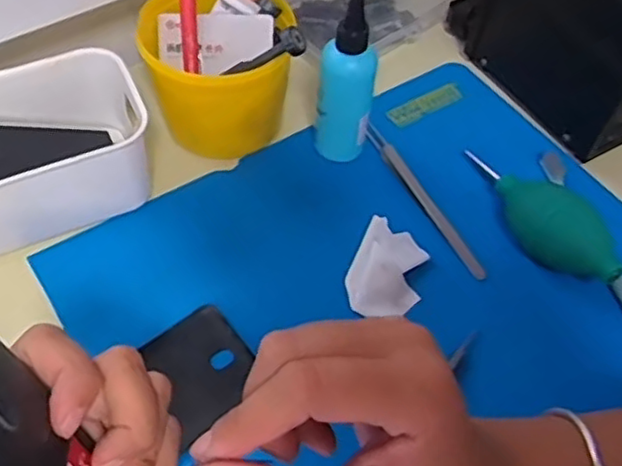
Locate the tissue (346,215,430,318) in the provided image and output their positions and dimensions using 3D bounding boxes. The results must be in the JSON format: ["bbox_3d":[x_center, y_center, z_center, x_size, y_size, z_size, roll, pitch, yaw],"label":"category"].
[{"bbox_3d":[0.053,0.025,0.456,0.047,0.023,0.076,20,56,10],"label":"tissue"}]

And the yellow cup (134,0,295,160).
[{"bbox_3d":[-0.071,-0.117,0.496,0.120,0.095,0.102,24,57,12],"label":"yellow cup"}]

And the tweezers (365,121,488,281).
[{"bbox_3d":[0.083,-0.027,0.487,0.010,0.012,0.145,-23,59,-19],"label":"tweezers"}]

